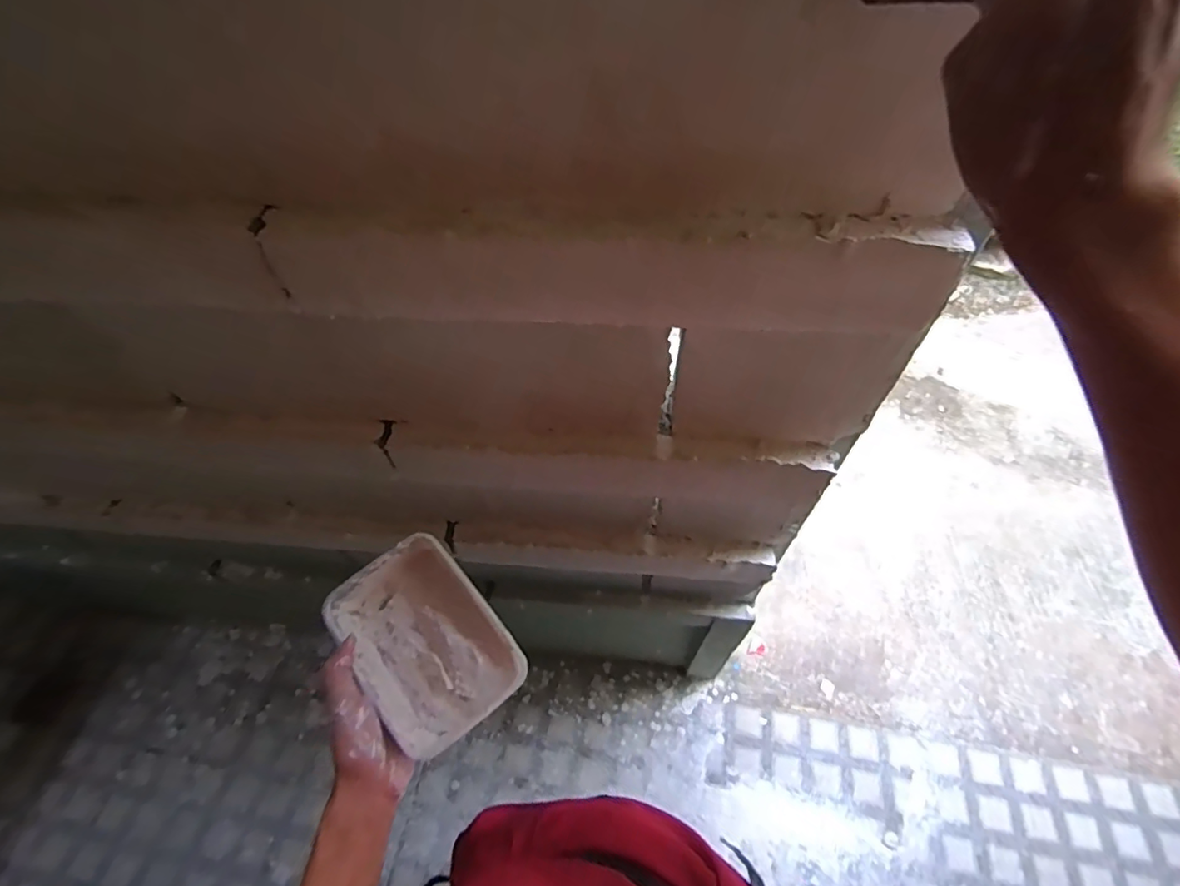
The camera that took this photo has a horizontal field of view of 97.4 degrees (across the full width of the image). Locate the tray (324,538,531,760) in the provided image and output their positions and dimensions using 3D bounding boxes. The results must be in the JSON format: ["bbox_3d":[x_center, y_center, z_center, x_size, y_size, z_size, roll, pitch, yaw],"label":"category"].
[{"bbox_3d":[-0.145,0.177,0.465,0.114,0.054,0.166,-37,62,-20],"label":"tray"}]

